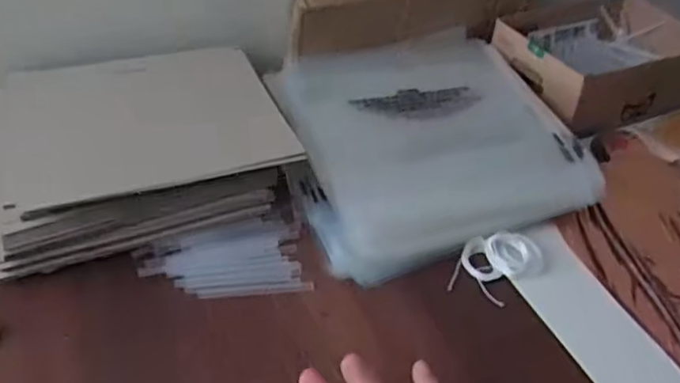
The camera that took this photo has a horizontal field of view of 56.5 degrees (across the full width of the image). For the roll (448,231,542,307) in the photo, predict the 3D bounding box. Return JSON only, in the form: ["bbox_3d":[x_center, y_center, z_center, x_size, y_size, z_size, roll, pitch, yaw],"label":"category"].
[{"bbox_3d":[0.113,0.052,0.455,0.050,0.017,0.059,26,45,22],"label":"roll"}]

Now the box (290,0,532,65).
[{"bbox_3d":[0.066,-0.175,0.593,0.239,0.083,0.052,-11,44,-16],"label":"box"}]

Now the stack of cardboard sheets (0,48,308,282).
[{"bbox_3d":[-0.159,-0.040,0.502,0.225,0.061,0.184,-14,45,-20],"label":"stack of cardboard sheets"}]

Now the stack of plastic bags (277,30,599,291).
[{"bbox_3d":[0.068,-0.044,0.534,0.224,0.050,0.219,-12,44,-19],"label":"stack of plastic bags"}]

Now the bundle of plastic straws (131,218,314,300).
[{"bbox_3d":[-0.084,0.049,0.453,0.113,0.008,0.063,-4,42,-10],"label":"bundle of plastic straws"}]

